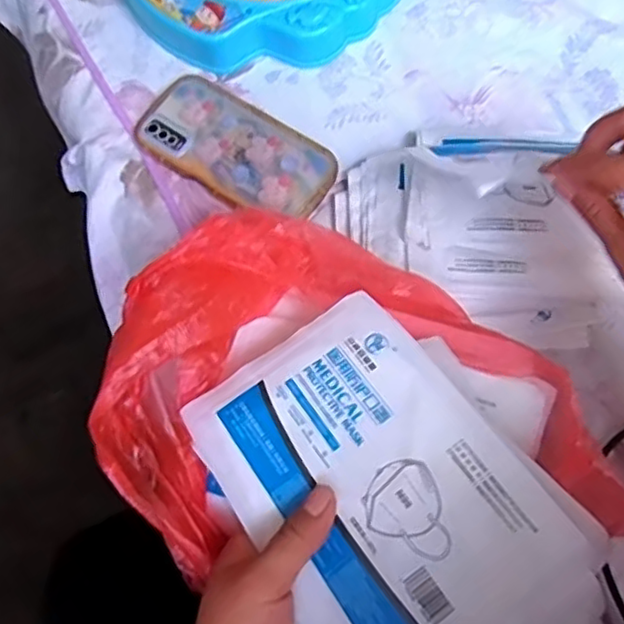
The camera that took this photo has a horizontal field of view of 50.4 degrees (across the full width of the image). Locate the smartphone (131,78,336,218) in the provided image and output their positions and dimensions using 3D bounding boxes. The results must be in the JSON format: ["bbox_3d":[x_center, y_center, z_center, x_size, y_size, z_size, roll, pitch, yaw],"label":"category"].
[{"bbox_3d":[-0.064,-0.136,0.548,0.171,0.016,0.081,33,73,11],"label":"smartphone"}]

